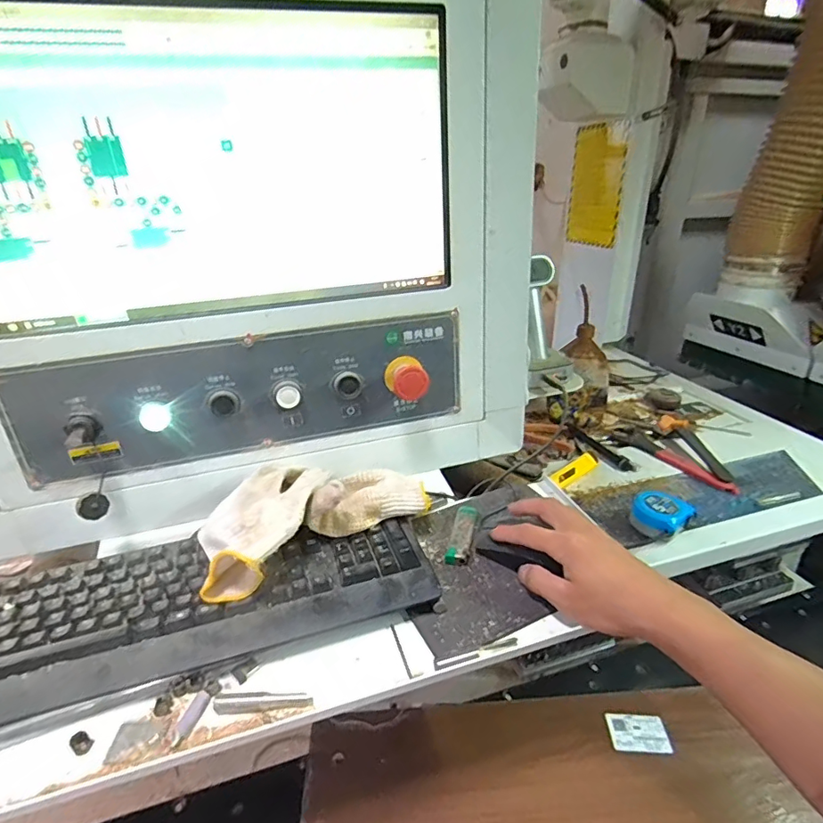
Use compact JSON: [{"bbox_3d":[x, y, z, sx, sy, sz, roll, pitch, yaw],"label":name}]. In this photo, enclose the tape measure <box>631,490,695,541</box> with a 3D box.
[{"bbox_3d":[0.334,0.138,0.672,0.062,0.039,0.069,-23,33,-39],"label":"tape measure"}]

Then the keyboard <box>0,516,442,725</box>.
[{"bbox_3d":[-0.208,0.169,0.456,0.440,0.025,0.156,-9,26,-16],"label":"keyboard"}]

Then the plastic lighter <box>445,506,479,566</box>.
[{"bbox_3d":[0.057,0.133,0.545,0.023,0.010,0.092,6,26,15],"label":"plastic lighter"}]

